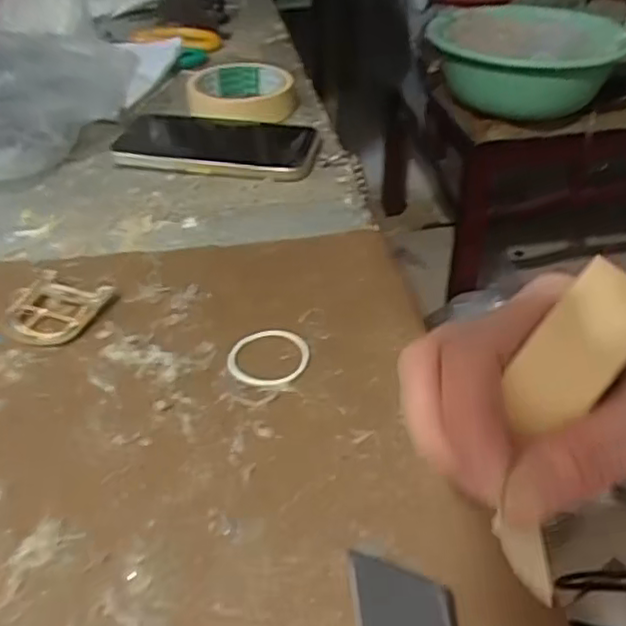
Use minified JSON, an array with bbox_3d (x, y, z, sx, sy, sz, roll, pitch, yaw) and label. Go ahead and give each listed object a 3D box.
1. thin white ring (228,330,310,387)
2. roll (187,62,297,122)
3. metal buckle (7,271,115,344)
[{"bbox_3d":[-0.023,0.022,0.343,0.041,0.004,0.039,-1,39,0],"label":"thin white ring"},{"bbox_3d":[-0.063,-0.194,0.591,0.092,0.029,0.102,-2,39,-2],"label":"roll"},{"bbox_3d":[-0.147,-0.003,0.372,0.054,0.006,0.050,15,41,18],"label":"metal buckle"}]

